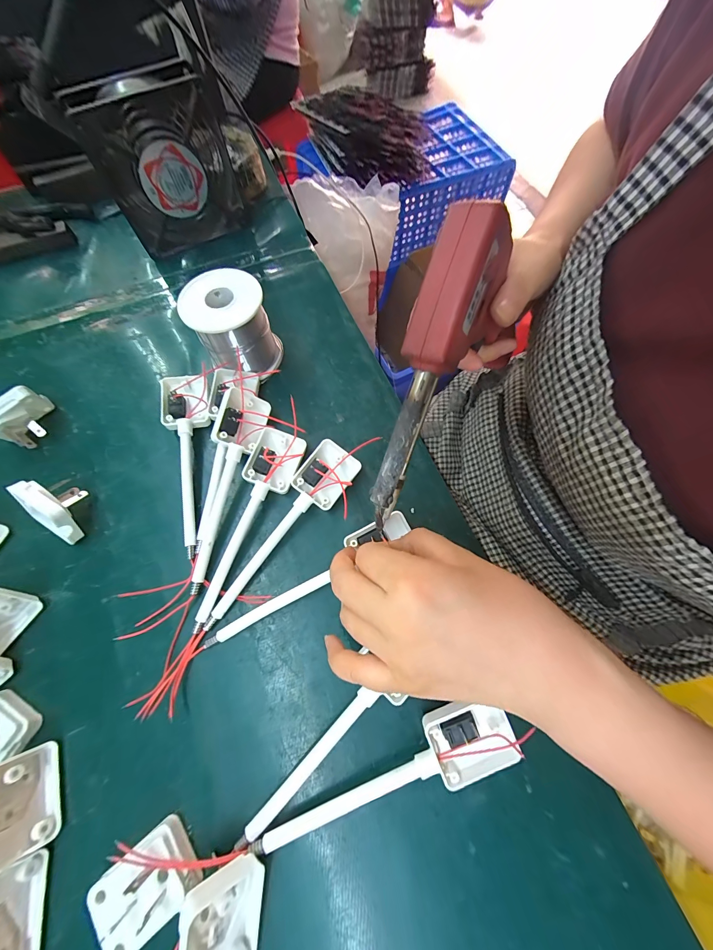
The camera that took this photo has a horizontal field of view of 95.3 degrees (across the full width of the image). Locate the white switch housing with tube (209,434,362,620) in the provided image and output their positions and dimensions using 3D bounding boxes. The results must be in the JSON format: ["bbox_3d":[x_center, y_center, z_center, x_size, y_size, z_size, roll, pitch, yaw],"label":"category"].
[{"bbox_3d":[-0.053,0.038,0.244,0.035,0.019,0.147,34,72,13],"label":"white switch housing with tube"}]

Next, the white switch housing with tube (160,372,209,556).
[{"bbox_3d":[-0.135,-0.017,0.265,0.036,0.025,0.156,-14,68,-5],"label":"white switch housing with tube"}]

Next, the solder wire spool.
[{"bbox_3d":[-0.105,-0.126,0.284,0.063,0.066,0.061,-23,69,-8],"label":"solder wire spool"}]

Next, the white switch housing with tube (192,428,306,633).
[{"bbox_3d":[-0.077,0.035,0.246,0.038,0.018,0.150,13,69,6],"label":"white switch housing with tube"}]

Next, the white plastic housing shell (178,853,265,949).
[{"bbox_3d":[-0.066,0.223,0.159,0.013,0.042,0.049,-5,76,45],"label":"white plastic housing shell"}]

